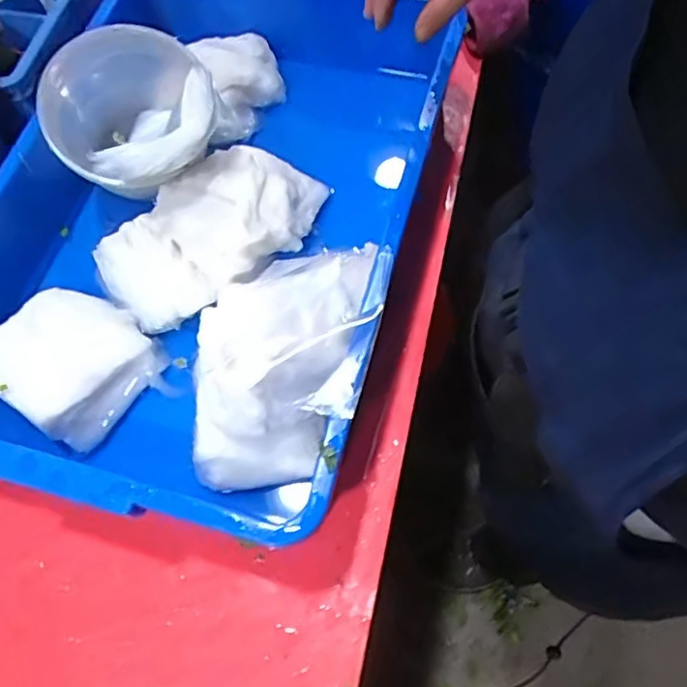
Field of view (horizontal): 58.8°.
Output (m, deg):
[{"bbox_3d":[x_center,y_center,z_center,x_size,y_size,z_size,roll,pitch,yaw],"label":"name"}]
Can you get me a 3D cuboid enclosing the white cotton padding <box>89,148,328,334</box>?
[{"bbox_3d":[-0.132,-0.120,0.623,0.234,0.069,0.126,-34,68,-12],"label":"white cotton padding"}]

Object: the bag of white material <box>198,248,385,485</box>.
[{"bbox_3d":[-0.054,0.018,0.538,0.153,0.111,0.200,4,66,5],"label":"bag of white material"}]

